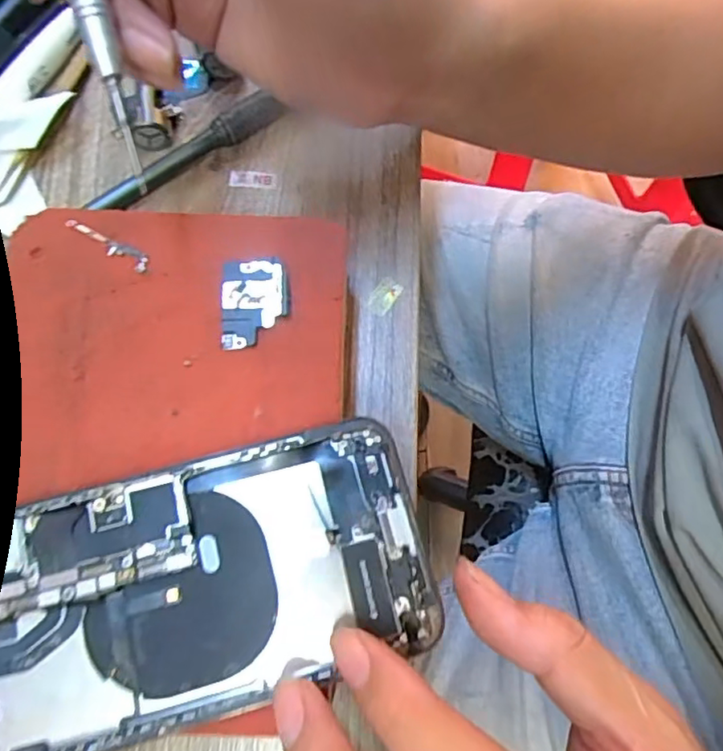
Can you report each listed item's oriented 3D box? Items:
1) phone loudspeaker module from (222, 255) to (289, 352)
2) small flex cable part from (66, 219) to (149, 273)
[{"bbox_3d":[-0.035,-0.025,0.200,0.021,0.004,0.030,-3,73,-2],"label":"phone loudspeaker module"},{"bbox_3d":[-0.086,-0.045,0.206,0.034,0.004,0.006,30,75,8],"label":"small flex cable part"}]

